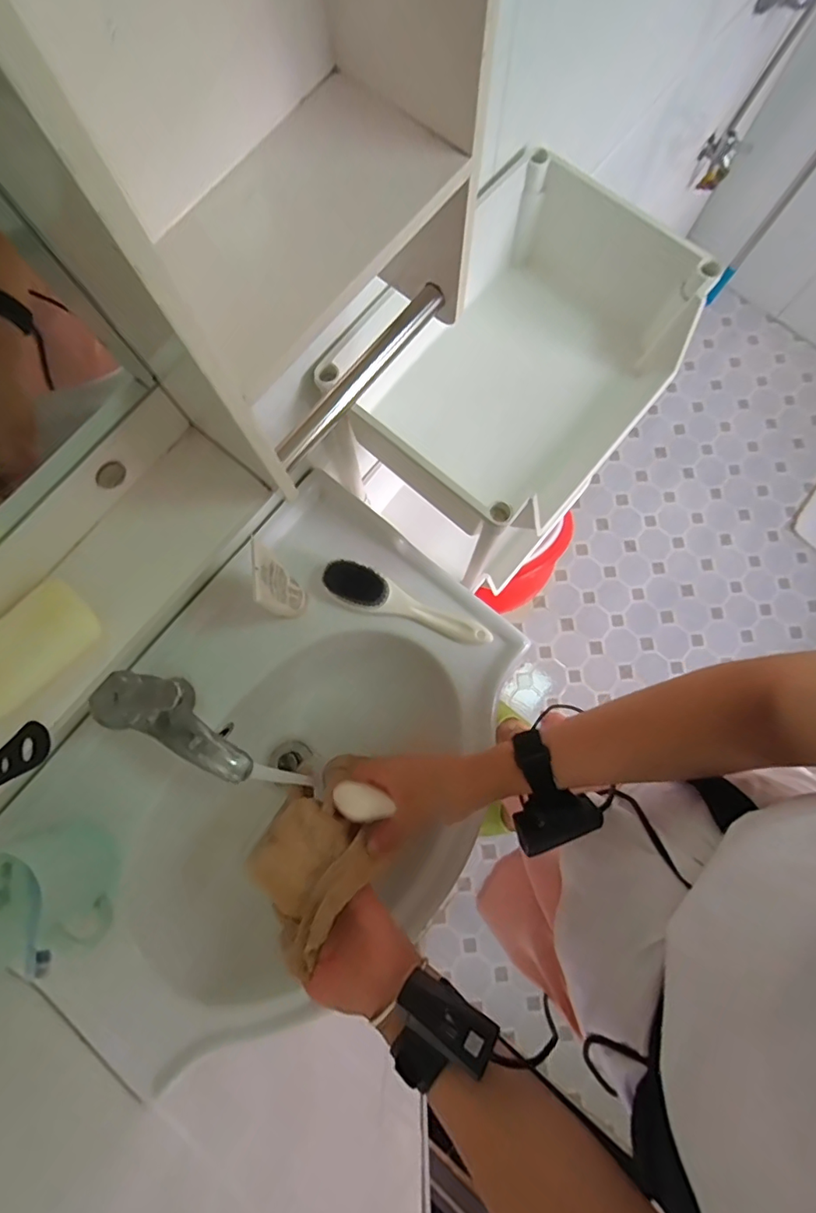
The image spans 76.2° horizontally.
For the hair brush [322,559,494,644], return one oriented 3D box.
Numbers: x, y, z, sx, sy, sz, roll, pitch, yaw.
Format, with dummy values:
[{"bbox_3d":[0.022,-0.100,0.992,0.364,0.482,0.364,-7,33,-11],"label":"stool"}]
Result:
[{"bbox_3d":[-0.002,0.002,0.565,0.188,0.038,0.041,24,81,5],"label":"hair brush"}]

